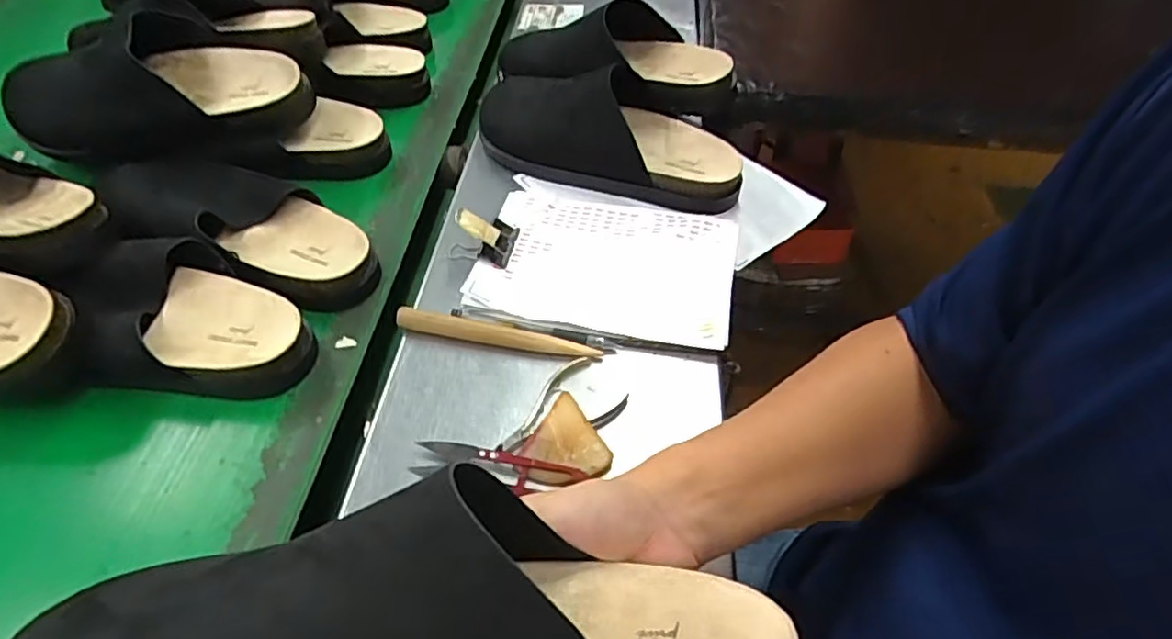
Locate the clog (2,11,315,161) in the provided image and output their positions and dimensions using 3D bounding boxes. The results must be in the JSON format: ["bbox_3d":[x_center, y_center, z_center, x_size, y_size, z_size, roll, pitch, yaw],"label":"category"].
[{"bbox_3d":[-0.416,-0.221,0.618,0.273,0.106,0.116,4,49,0],"label":"clog"}]

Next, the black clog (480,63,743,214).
[{"bbox_3d":[0.017,-0.182,0.609,0.275,0.074,0.094,17,52,16],"label":"black clog"}]

